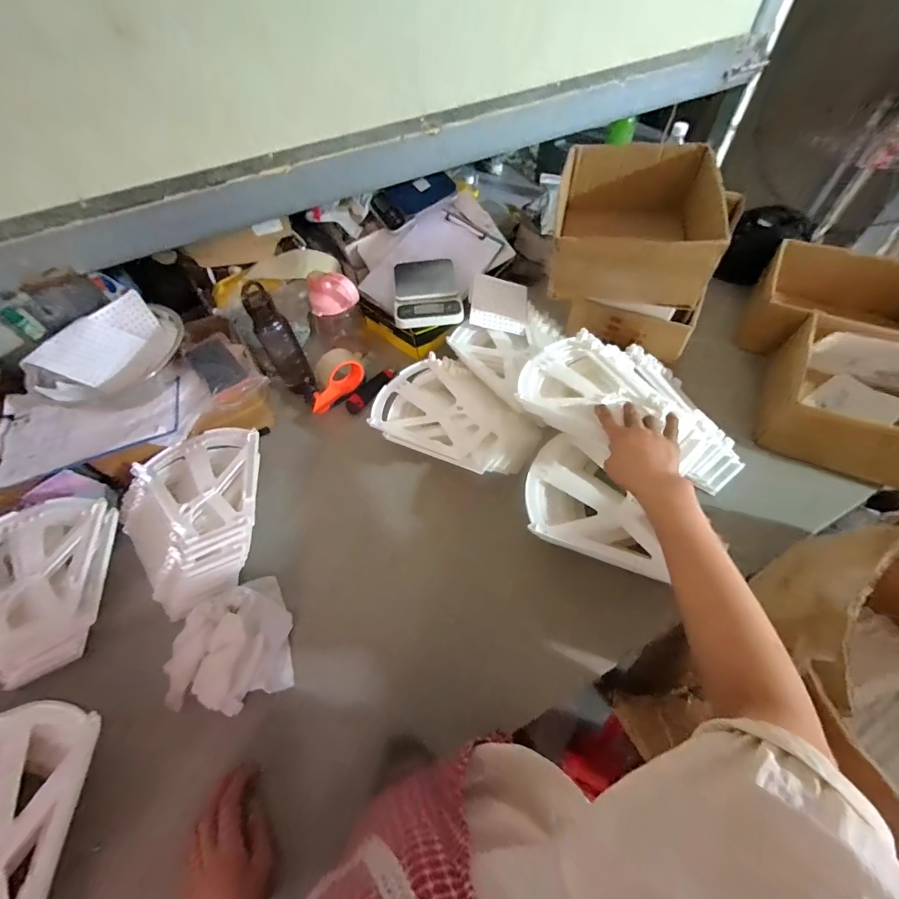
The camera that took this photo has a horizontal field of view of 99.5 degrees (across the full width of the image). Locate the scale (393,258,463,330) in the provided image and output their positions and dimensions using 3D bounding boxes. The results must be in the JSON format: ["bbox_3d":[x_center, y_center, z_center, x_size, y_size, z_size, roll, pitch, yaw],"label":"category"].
[{"bbox_3d":[-0.052,-0.353,0.844,0.145,0.032,0.201,-9,57,-1],"label":"scale"}]

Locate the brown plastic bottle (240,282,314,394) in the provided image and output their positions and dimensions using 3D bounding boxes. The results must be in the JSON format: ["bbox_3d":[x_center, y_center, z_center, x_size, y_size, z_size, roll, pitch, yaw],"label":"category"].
[{"bbox_3d":[-0.338,-0.202,0.768,0.068,0.244,0.054,-26,58,-12],"label":"brown plastic bottle"}]

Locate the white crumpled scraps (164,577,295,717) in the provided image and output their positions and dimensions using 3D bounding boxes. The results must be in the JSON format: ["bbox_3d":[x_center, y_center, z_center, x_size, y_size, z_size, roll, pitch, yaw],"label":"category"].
[{"bbox_3d":[-0.324,0.286,0.556,0.172,0.068,0.168,-26,58,-12],"label":"white crumpled scraps"}]

